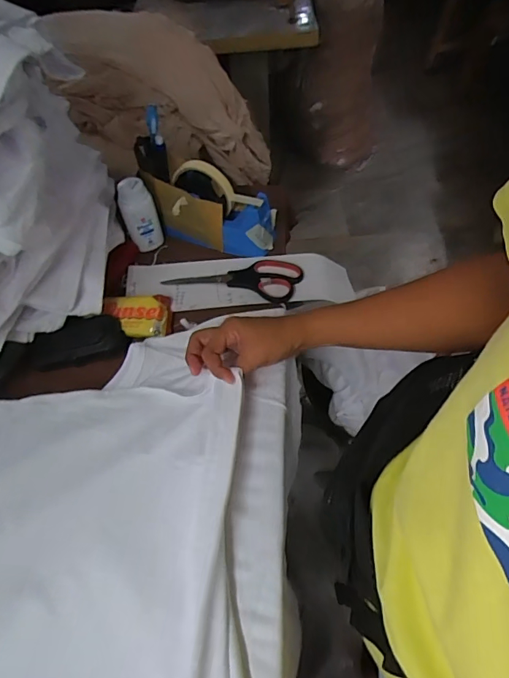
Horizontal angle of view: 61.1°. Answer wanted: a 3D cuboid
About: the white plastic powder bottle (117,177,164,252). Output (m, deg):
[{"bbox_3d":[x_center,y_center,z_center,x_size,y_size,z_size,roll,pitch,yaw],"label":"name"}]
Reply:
[{"bbox_3d":[-0.156,-0.168,0.584,0.044,0.098,0.034,-24,59,-12],"label":"white plastic powder bottle"}]

